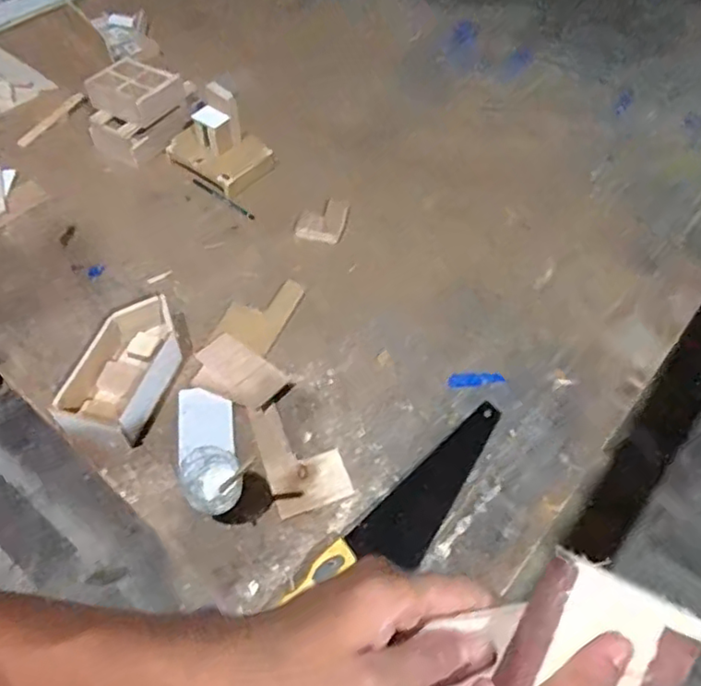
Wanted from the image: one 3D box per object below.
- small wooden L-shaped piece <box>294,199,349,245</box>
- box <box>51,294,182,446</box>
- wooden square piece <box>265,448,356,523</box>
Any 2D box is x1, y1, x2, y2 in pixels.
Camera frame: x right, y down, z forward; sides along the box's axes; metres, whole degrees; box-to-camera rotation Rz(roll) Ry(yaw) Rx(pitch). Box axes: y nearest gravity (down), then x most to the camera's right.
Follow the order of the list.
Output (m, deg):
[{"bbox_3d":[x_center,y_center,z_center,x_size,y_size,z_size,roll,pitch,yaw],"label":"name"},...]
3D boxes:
[{"bbox_3d":[-0.046,-0.203,1.012,0.073,0.012,0.091,9,54,5],"label":"small wooden L-shaped piece"},{"bbox_3d":[-0.291,0.038,0.823,0.108,0.069,0.204,17,56,11],"label":"box"},{"bbox_3d":[-0.049,0.171,0.752,0.093,0.004,0.060,-19,58,-13],"label":"wooden square piece"}]

